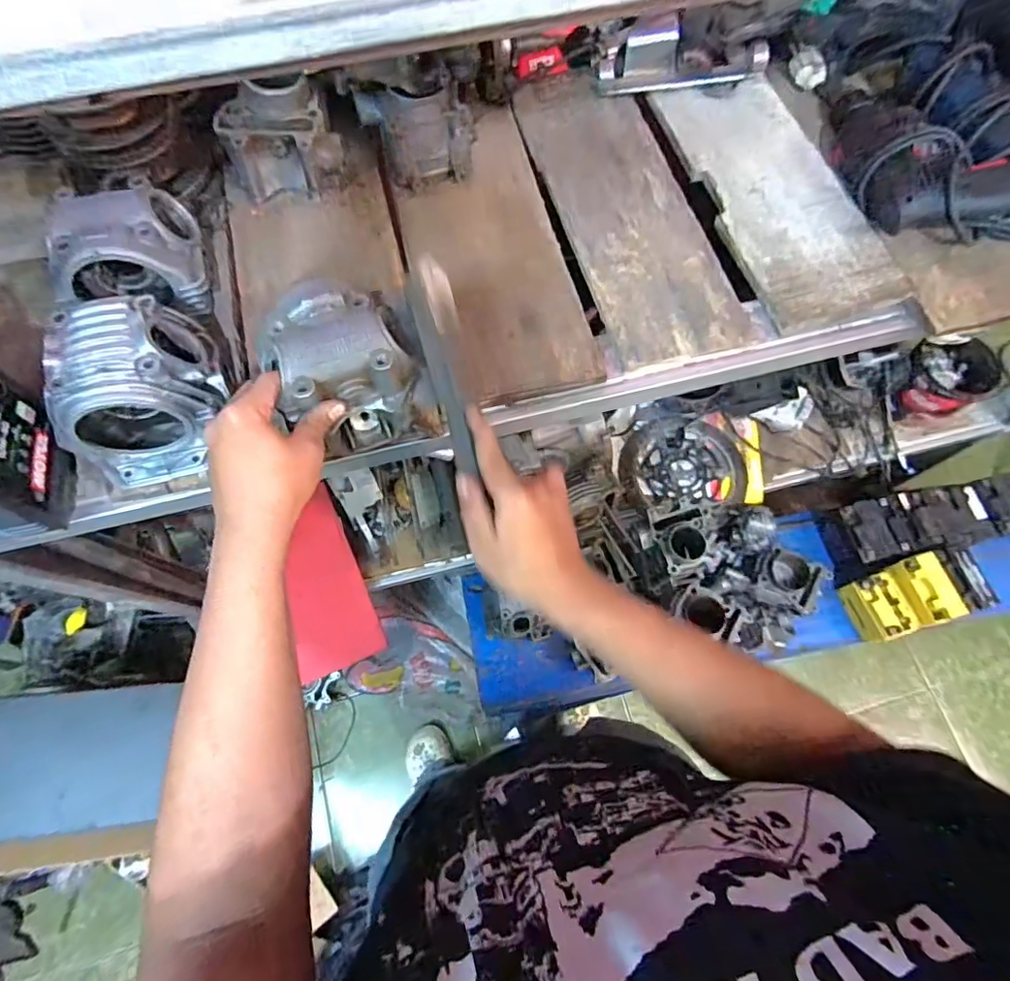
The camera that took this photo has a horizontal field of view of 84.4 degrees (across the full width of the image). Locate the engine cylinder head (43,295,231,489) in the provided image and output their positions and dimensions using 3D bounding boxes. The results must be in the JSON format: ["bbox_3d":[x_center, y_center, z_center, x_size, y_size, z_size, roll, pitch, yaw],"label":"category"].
[{"bbox_3d":[-0.311,-0.085,0.478,0.114,0.101,0.129,-10,72,-4],"label":"engine cylinder head"}]

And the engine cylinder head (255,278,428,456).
[{"bbox_3d":[-0.134,-0.106,0.481,0.114,0.094,0.106,-22,73,-8],"label":"engine cylinder head"}]

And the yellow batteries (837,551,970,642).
[{"bbox_3d":[0.732,0.202,1.034,0.135,0.113,0.119,-20,73,-8],"label":"yellow batteries"}]

